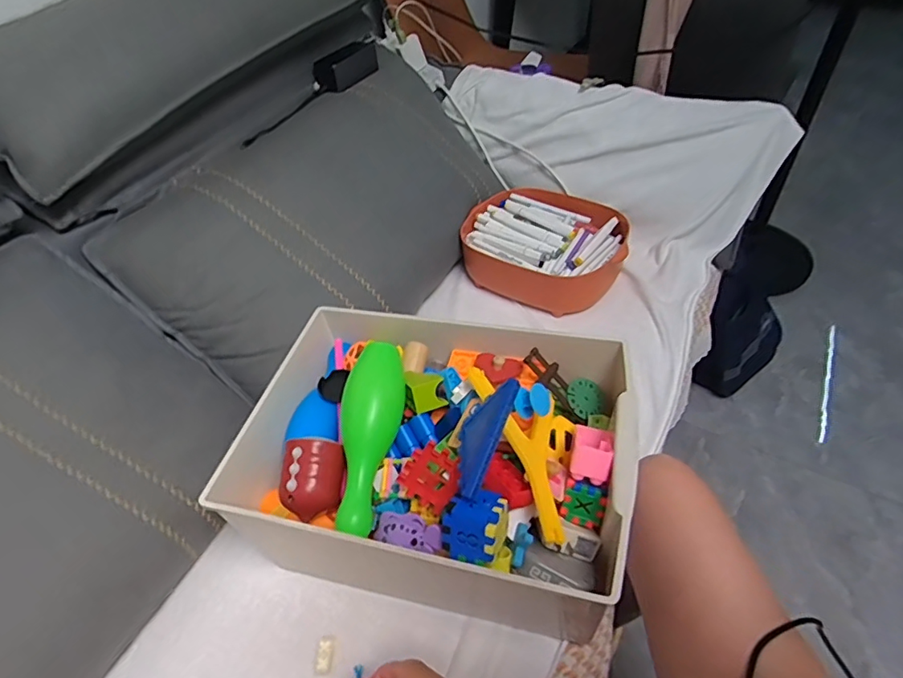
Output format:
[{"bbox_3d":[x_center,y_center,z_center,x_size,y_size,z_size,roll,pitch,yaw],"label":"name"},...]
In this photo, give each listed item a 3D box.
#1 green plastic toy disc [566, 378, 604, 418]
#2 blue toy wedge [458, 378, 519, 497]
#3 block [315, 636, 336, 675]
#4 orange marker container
[{"bbox_3d":[0.162,0.071,0.644,0.047,0.010,0.045,4,67,-10],"label":"green plastic toy disc"},{"bbox_3d":[0.029,0.092,0.516,0.036,0.010,0.119,18,69,21],"label":"blue toy wedge"},{"bbox_3d":[-0.134,0.335,0.559,0.018,0.004,0.036,-2,46,3],"label":"block"},{"bbox_3d":[0.163,-0.165,0.948,0.283,0.088,0.224,18,50,21],"label":"orange marker container"}]

